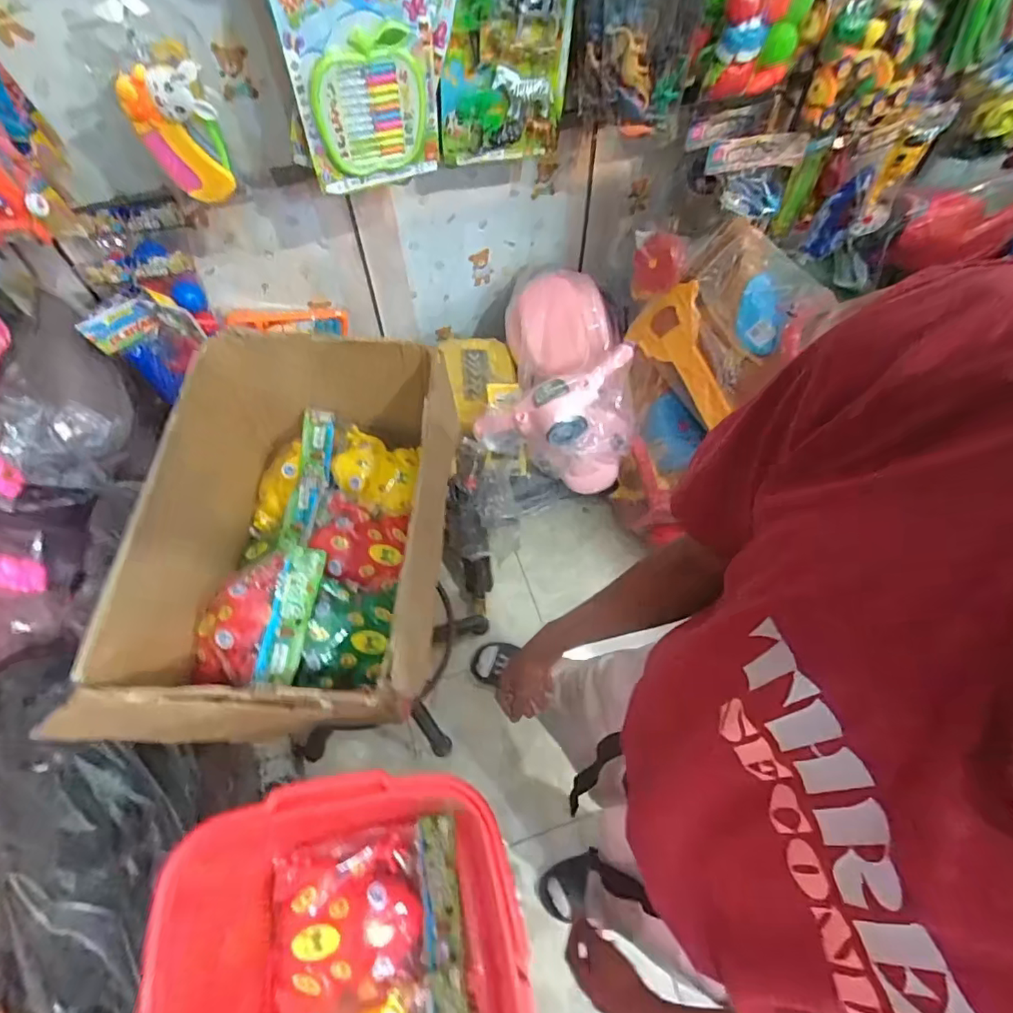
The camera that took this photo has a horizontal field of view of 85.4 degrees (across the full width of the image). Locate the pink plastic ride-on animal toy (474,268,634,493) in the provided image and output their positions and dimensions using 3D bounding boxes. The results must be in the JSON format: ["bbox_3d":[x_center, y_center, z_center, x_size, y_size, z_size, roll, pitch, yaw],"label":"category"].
[{"bbox_3d":[0.140,-0.319,1.275,0.307,0.300,0.531,9,61,5],"label":"pink plastic ride-on animal toy"}]

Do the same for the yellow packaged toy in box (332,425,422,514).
[{"bbox_3d":[-0.205,-0.054,0.859,0.125,0.060,0.139,17,50,-19],"label":"yellow packaged toy in box"}]

